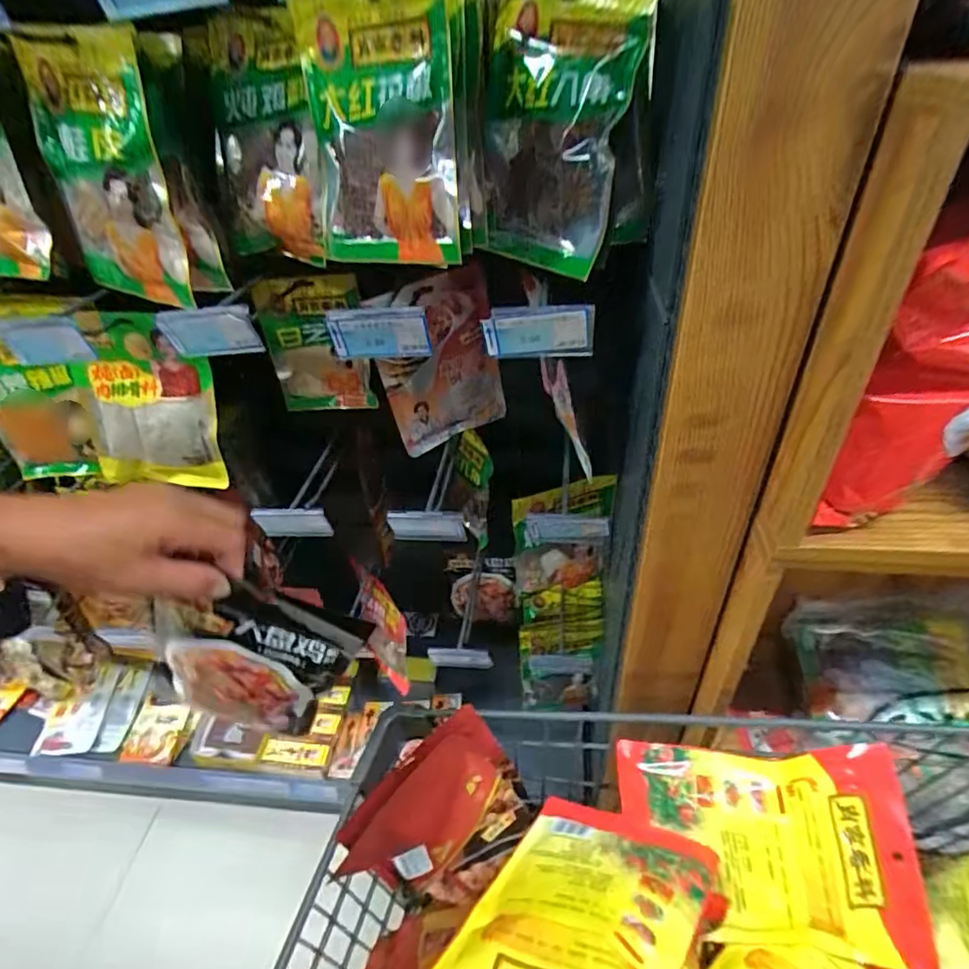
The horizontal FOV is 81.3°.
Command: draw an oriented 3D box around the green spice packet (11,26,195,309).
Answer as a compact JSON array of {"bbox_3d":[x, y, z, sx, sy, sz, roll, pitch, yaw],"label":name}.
[{"bbox_3d":[-0.337,-0.268,0.497,0.154,0.207,0.022,19,36,21],"label":"green spice packet"}]

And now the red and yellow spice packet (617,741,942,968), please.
[{"bbox_3d":[0.233,0.305,0.476,0.222,0.030,0.153,-8,78,18],"label":"red and yellow spice packet"}]

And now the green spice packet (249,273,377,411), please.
[{"bbox_3d":[-0.209,-0.170,0.708,0.133,0.177,0.027,0,41,7],"label":"green spice packet"}]

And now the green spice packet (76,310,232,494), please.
[{"bbox_3d":[-0.390,-0.091,0.647,0.158,0.202,0.026,2,29,1],"label":"green spice packet"}]

